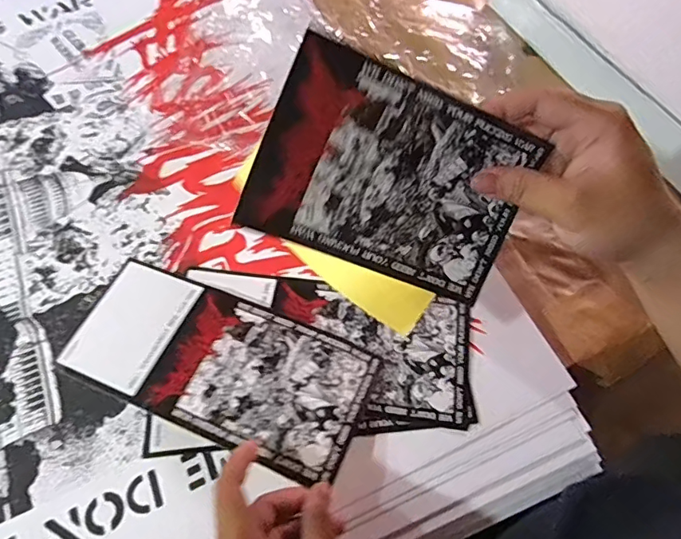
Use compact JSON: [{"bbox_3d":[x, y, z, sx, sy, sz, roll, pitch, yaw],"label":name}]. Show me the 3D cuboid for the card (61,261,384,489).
[{"bbox_3d":[-0.090,0.063,0.360,0.217,0.009,0.095,19,60,17],"label":"card"}]

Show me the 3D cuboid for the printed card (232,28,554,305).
[{"bbox_3d":[0.030,-0.046,0.268,0.144,0.100,0.011,18,22,-19],"label":"printed card"}]

